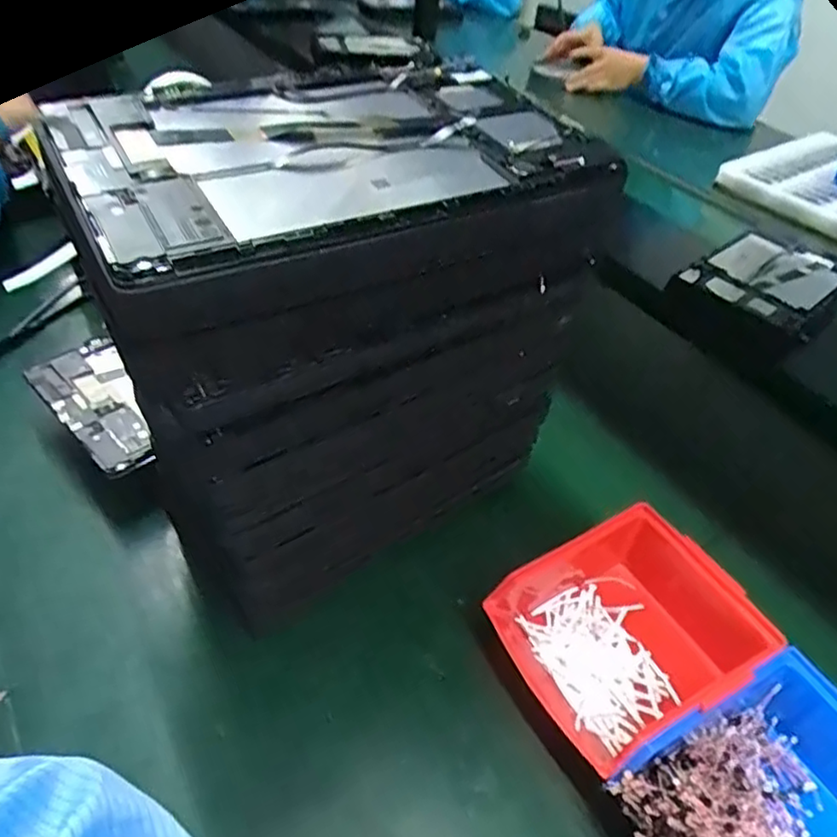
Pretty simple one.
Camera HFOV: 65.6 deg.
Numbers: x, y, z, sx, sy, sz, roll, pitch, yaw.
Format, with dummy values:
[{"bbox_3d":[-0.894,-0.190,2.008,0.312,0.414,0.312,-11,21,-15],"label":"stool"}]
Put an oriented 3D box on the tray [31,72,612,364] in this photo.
[{"bbox_3d":[-0.038,-0.108,0.309,0.238,0.053,0.154,-21,50,-27],"label":"tray"}]

